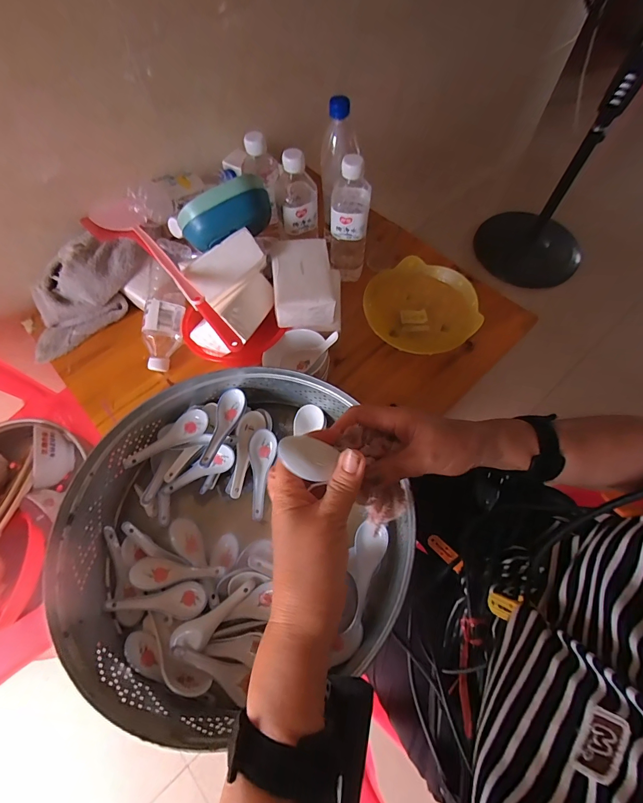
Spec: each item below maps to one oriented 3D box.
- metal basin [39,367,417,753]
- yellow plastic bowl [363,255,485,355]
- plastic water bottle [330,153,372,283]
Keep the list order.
[{"bbox_3d":[-0.113,0.159,0.466,0.372,0.150,0.370,-1,65,1],"label":"metal basin"},{"bbox_3d":[0.165,-0.150,0.599,0.162,0.050,0.176,-1,65,1],"label":"yellow plastic bowl"},{"bbox_3d":[0.046,-0.292,0.598,0.061,0.210,0.065,2,65,2],"label":"plastic water bottle"}]

